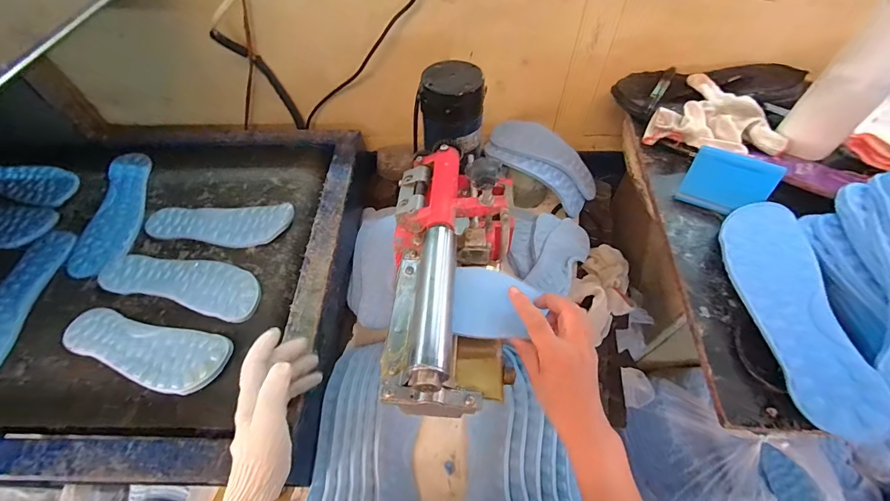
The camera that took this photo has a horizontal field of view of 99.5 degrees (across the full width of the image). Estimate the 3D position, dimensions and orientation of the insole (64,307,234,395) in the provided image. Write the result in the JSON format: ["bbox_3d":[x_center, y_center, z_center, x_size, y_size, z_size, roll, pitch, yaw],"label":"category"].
[{"bbox_3d":[-0.392,0.127,0.484,0.231,0.018,0.075,10,57,8],"label":"insole"}]

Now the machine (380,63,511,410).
[{"bbox_3d":[0.007,-0.049,0.441,0.128,0.097,0.425,4,56,4],"label":"machine"}]

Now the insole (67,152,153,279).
[{"bbox_3d":[-0.551,-0.070,0.635,0.084,0.010,0.260,-10,56,-6],"label":"insole"}]

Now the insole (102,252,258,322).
[{"bbox_3d":[-0.381,0.044,0.550,0.236,0.017,0.080,12,57,9],"label":"insole"}]

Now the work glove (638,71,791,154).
[{"bbox_3d":[0.409,-0.192,0.560,0.165,0.051,0.150,32,62,21],"label":"work glove"}]

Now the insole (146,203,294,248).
[{"bbox_3d":[-0.366,-0.040,0.610,0.232,0.017,0.077,-1,56,0],"label":"insole"}]

